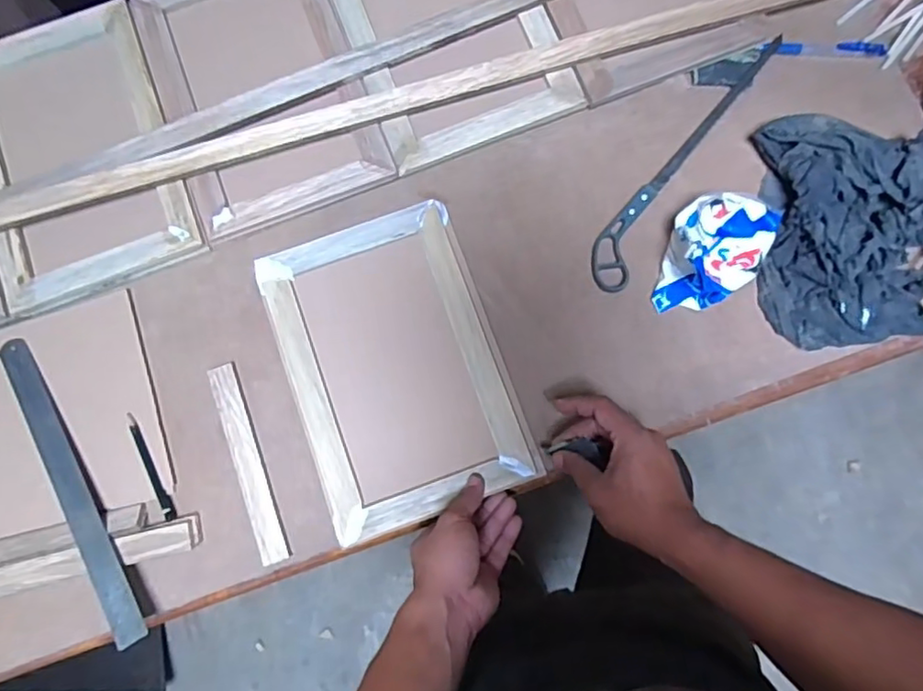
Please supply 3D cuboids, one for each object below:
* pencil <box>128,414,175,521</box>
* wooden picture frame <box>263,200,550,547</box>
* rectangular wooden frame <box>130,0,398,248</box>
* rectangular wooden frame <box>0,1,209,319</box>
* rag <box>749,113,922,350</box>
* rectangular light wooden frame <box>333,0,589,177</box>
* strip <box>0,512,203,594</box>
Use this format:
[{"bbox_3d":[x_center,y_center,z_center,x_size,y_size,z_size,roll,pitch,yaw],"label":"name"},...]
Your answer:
[{"bbox_3d":[-0.303,0.118,0.594,0.009,0.005,0.112,-25,83,-2],"label":"pencil"},{"bbox_3d":[-0.066,0.019,0.604,0.205,0.017,0.296,-21,82,-2],"label":"wooden picture frame"},{"bbox_3d":[-0.216,-0.277,0.647,0.202,0.022,0.294,-21,82,-2],"label":"rectangular wooden frame"},{"bbox_3d":[-0.410,-0.202,0.649,0.206,0.037,0.302,-21,82,-2],"label":"rectangular wooden frame"},{"bbox_3d":[0.414,-0.111,0.587,0.235,0.062,0.221,0,82,1],"label":"rag"},{"bbox_3d":[-0.019,-0.351,0.651,0.205,0.018,0.301,-20,82,-2],"label":"rectangular light wooden frame"},{"bbox_3d":[-0.394,0.211,0.574,0.293,0.025,0.031,-14,82,-1],"label":"strip"}]

